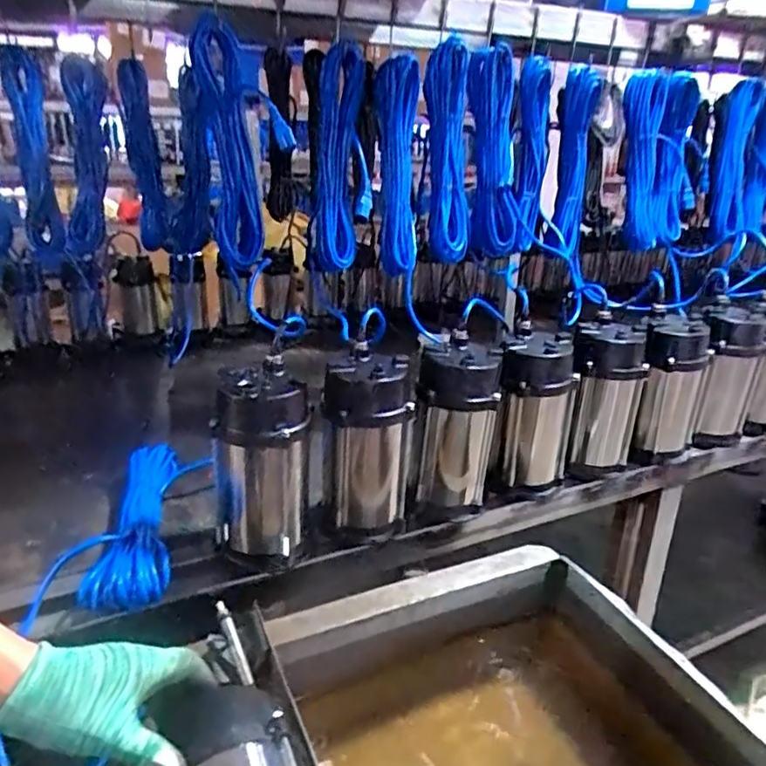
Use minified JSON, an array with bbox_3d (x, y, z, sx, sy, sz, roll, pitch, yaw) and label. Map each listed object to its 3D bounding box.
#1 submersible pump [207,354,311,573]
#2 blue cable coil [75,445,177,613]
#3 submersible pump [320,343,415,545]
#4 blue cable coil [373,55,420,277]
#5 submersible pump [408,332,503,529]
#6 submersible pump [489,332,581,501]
[{"bbox_3d":[-0.161,0.108,0.829,0.129,0.248,0.123,-1,22,-7],"label":"submersible pump"},{"bbox_3d":[-0.355,0.187,0.884,0.105,0.064,0.352,-5,23,-15],"label":"blue cable coil"},{"bbox_3d":[-0.015,0.102,0.897,0.114,0.275,0.114,3,22,4],"label":"submersible pump"},{"bbox_3d":[0.024,-0.371,1.114,0.076,0.389,0.141,-1,45,-1],"label":"blue cable coil"},{"bbox_3d":[0.114,0.075,0.954,0.122,0.262,0.132,5,22,10],"label":"submersible pump"},{"bbox_3d":[0.242,0.052,1.003,0.115,0.249,0.100,4,22,8],"label":"submersible pump"}]

